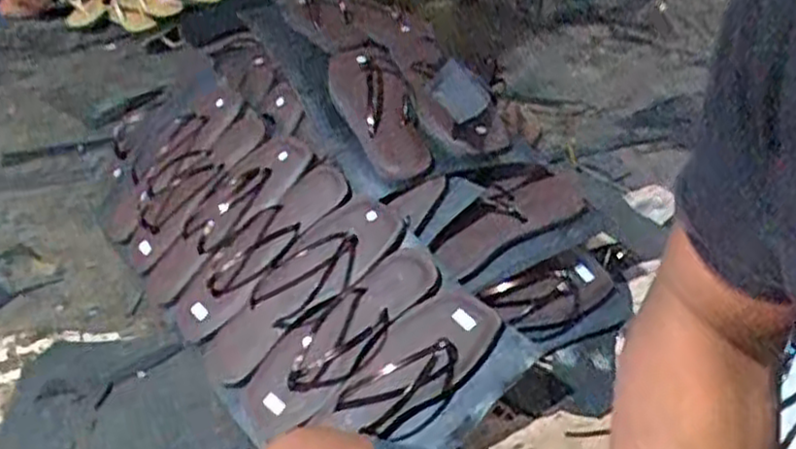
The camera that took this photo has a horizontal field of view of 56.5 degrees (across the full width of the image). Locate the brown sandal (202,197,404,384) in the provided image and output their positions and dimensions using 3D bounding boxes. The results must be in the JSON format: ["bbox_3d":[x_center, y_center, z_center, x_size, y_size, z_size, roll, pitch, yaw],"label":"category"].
[{"bbox_3d":[-0.106,0.067,0.815,0.261,0.047,0.089,-41,40,-4],"label":"brown sandal"}]

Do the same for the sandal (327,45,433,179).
[{"bbox_3d":[-0.027,-0.148,0.942,0.092,0.032,0.248,-11,52,-14],"label":"sandal"}]

